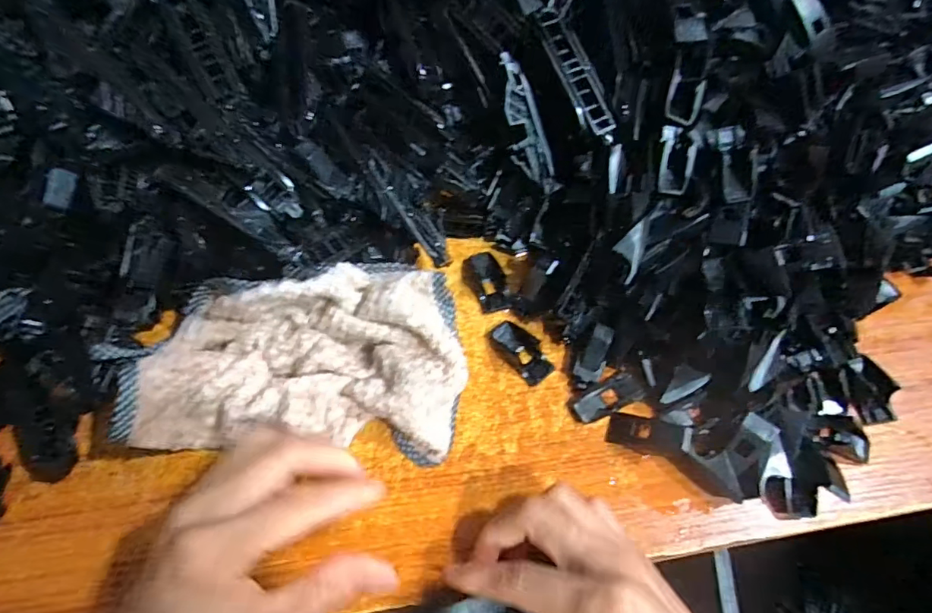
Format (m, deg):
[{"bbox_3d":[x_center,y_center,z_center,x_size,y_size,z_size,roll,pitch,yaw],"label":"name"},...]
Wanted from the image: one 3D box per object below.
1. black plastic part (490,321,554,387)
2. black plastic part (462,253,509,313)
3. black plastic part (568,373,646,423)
[{"bbox_3d":[0.034,0.027,0.300,0.022,0.005,0.041,-38,72,-18],"label":"black plastic part"},{"bbox_3d":[0.014,-0.016,0.319,0.023,0.005,0.042,-23,68,-13],"label":"black plastic part"},{"bbox_3d":[0.081,0.054,0.289,0.041,0.008,0.017,-21,67,-12],"label":"black plastic part"}]

